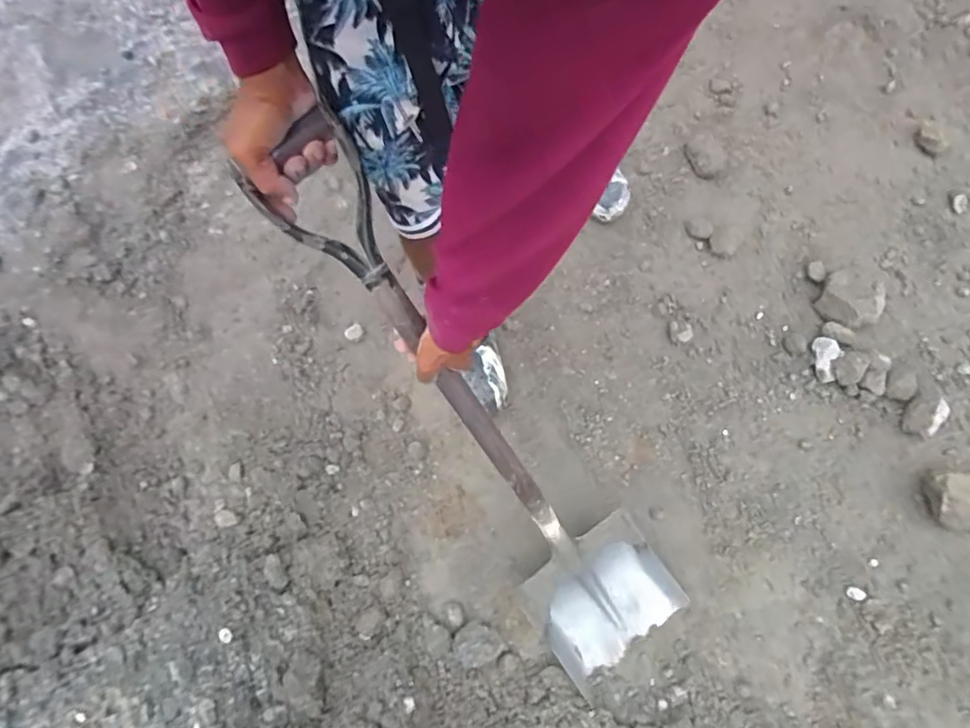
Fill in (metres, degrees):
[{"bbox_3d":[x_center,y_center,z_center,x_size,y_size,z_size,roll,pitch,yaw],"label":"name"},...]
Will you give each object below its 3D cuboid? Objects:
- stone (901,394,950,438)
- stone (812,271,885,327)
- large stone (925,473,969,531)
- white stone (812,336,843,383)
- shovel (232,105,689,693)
[{"bbox_3d":[0.785,0.089,0.954,0.061,0.051,0.084,36,74,13],"label":"stone"},{"bbox_3d":[0.711,-0.127,1.041,0.111,0.063,0.130,30,76,13],"label":"stone"},{"bbox_3d":[0.805,0.230,0.902,0.104,0.069,0.096,5,70,3],"label":"large stone"},{"bbox_3d":[0.644,-0.009,1.010,0.042,0.028,0.088,3,70,2],"label":"white stone"},{"bbox_3d":[0.036,0.122,0.721,0.215,0.907,0.105,-37,31,-12],"label":"shovel"}]

